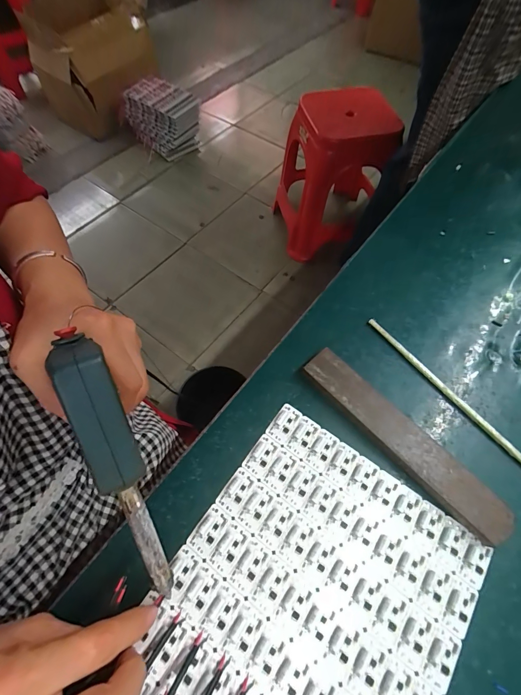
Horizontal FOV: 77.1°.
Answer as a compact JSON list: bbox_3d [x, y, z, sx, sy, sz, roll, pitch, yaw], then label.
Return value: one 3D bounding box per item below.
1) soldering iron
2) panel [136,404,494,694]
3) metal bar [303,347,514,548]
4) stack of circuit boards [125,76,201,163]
[{"bbox_3d":[-0.083,0.075,0.201,0.026,0.029,0.170,-16,105,-10],"label":"soldering iron"},{"bbox_3d":[0.033,0.190,0.234,0.193,0.007,0.241,33,66,15],"label":"panel"},{"bbox_3d":[0.120,0.078,0.288,0.037,0.017,0.197,-40,70,-20],"label":"metal bar"},{"bbox_3d":[-0.434,-1.002,1.437,0.294,0.193,0.209,36,67,16],"label":"stack of circuit boards"}]

